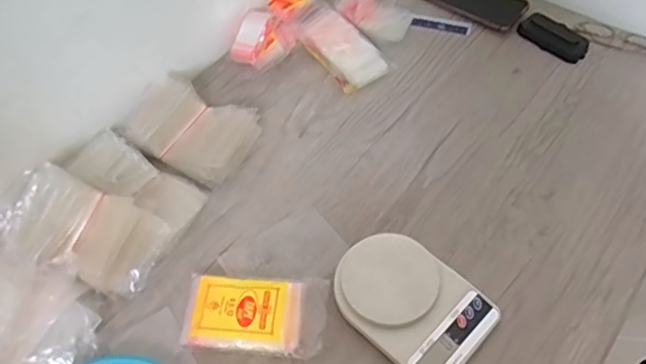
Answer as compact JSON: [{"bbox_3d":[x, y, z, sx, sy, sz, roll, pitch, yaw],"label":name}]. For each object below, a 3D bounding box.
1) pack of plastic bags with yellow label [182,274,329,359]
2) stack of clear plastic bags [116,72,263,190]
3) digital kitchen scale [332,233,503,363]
[{"bbox_3d":[-0.081,0.157,0.696,0.162,0.026,0.090,2,57,5],"label":"pack of plastic bags with yellow label"},{"bbox_3d":[-0.187,-0.082,0.823,0.167,0.069,0.118,25,61,18],"label":"stack of clear plastic bags"},{"bbox_3d":[0.102,0.139,0.687,0.180,0.040,0.133,37,66,24],"label":"digital kitchen scale"}]

